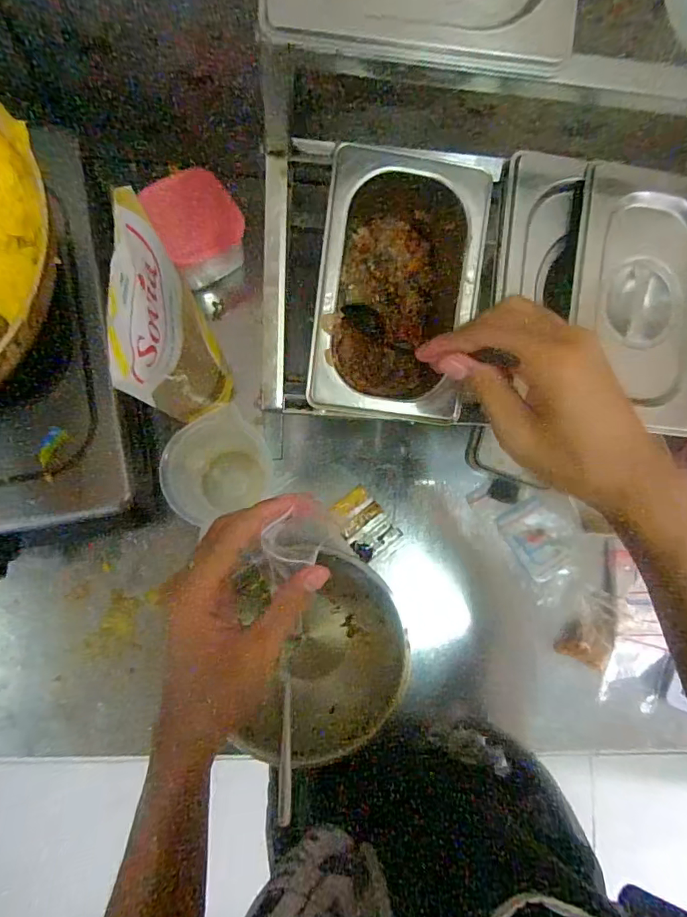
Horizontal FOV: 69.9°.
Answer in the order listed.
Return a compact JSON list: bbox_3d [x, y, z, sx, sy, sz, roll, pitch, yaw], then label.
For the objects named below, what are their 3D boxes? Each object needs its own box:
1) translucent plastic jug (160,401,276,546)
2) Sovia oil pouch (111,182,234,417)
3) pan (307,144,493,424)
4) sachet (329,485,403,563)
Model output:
[{"bbox_3d":[-0.126,0.003,0.490,0.100,0.138,0.100,-37,88,-10],"label":"translucent plastic jug"},{"bbox_3d":[-0.134,-0.116,0.433,0.071,0.224,0.148,-5,83,-7],"label":"Sovia oil pouch"},{"bbox_3d":[0.039,-0.121,0.372,0.118,0.100,0.187,8,82,-5],"label":"pan"},{"bbox_3d":[0.024,0.075,0.565,0.054,0.007,0.076,-38,88,-10],"label":"sachet"}]

